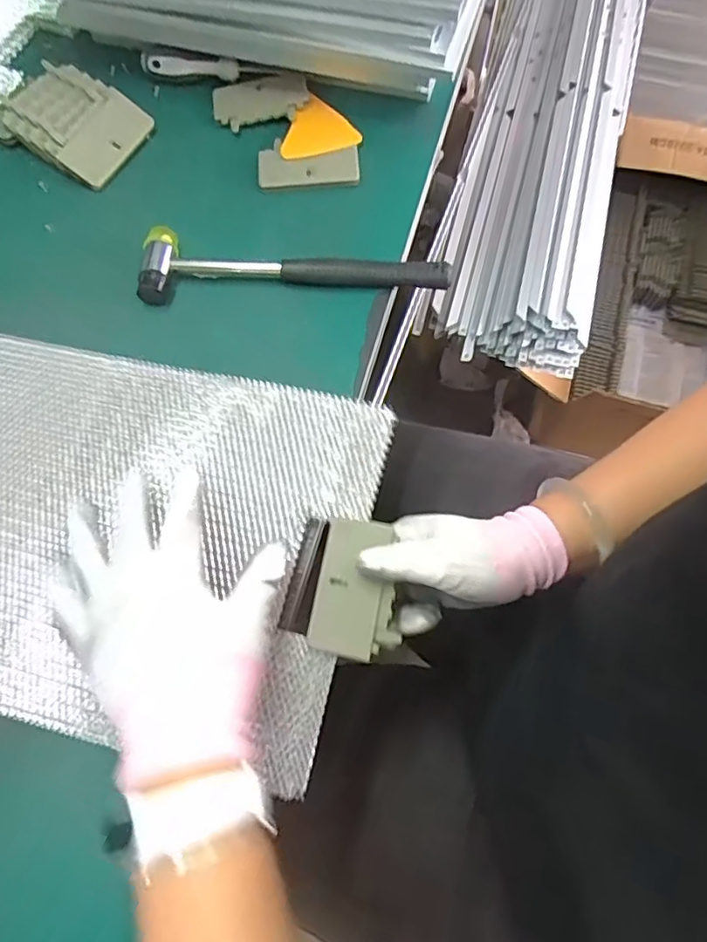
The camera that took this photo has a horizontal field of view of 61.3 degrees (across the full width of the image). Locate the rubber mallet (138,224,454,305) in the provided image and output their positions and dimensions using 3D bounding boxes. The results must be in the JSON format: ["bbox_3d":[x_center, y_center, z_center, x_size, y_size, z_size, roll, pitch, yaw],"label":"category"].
[{"bbox_3d":[-0.046,-0.160,0.468,0.237,0.023,0.057,1,70,2],"label":"rubber mallet"}]

